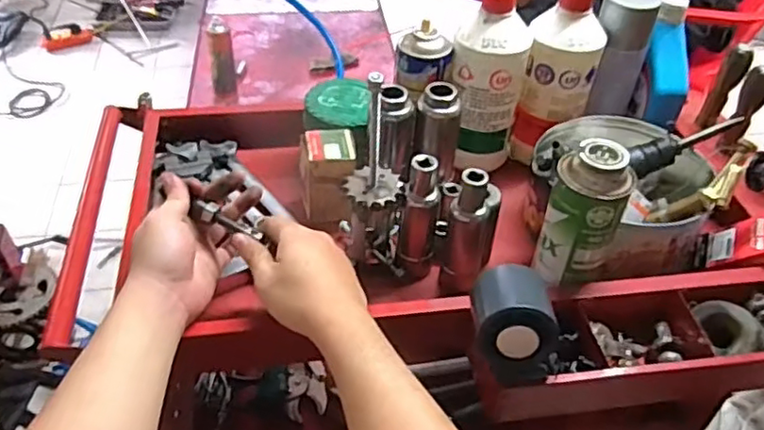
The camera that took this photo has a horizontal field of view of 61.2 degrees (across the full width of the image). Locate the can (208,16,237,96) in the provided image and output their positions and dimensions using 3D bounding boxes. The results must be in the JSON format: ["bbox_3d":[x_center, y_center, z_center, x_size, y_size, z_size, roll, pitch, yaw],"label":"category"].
[{"bbox_3d":[-0.423,-0.403,1.706,0.061,0.209,0.062,-10,45,-14],"label":"can"}]

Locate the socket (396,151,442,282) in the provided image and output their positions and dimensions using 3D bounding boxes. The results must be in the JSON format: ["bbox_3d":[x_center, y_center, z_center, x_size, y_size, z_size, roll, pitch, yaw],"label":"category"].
[{"bbox_3d":[0.037,0.005,0.633,0.036,0.136,0.026,7,43,4],"label":"socket"}]

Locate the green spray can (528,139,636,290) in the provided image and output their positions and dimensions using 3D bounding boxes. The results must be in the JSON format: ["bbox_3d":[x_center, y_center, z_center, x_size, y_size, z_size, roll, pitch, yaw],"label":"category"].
[{"bbox_3d":[0.186,0.000,0.590,0.066,0.145,0.071,2,43,-2],"label":"green spray can"}]

